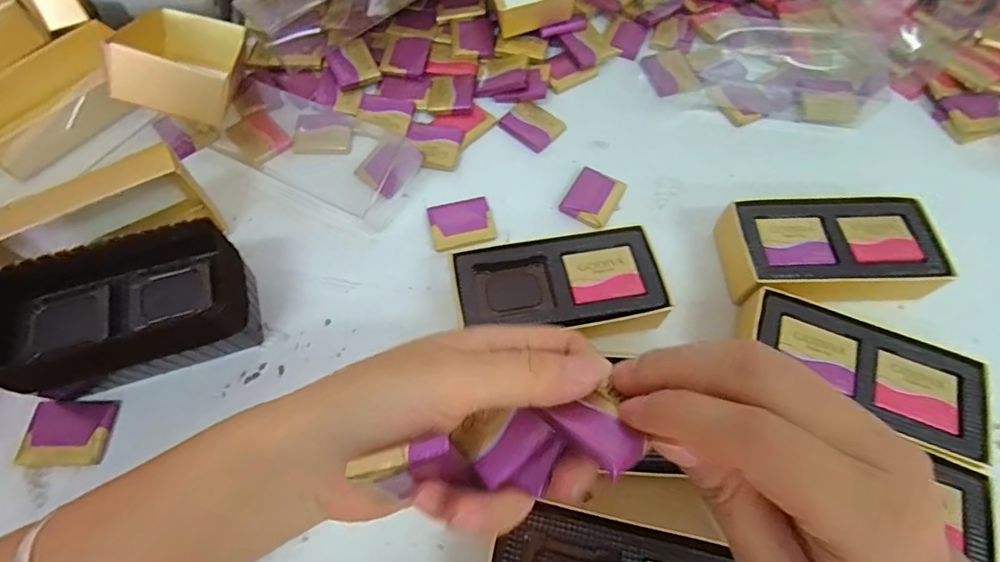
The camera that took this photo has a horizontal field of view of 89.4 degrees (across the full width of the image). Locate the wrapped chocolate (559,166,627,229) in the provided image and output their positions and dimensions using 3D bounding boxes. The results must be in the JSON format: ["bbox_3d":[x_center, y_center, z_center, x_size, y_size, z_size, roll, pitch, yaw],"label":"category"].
[{"bbox_3d":[0.062,-0.055,0.337,0.032,0.006,0.040,27,68,11],"label":"wrapped chocolate"}]

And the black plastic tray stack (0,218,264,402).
[{"bbox_3d":[-0.195,0.018,0.268,0.121,0.055,0.065,-19,67,-9],"label":"black plastic tray stack"}]

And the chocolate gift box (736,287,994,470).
[{"bbox_3d":[0.186,0.049,0.272,0.119,0.033,0.056,22,67,9],"label":"chocolate gift box"}]

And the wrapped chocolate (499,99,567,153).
[{"bbox_3d":[0.024,-0.113,0.364,0.039,0.004,0.034,37,70,15],"label":"wrapped chocolate"}]

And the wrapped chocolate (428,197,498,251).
[{"bbox_3d":[-0.024,-0.037,0.324,0.040,0.005,0.034,-15,67,-7],"label":"wrapped chocolate"}]

